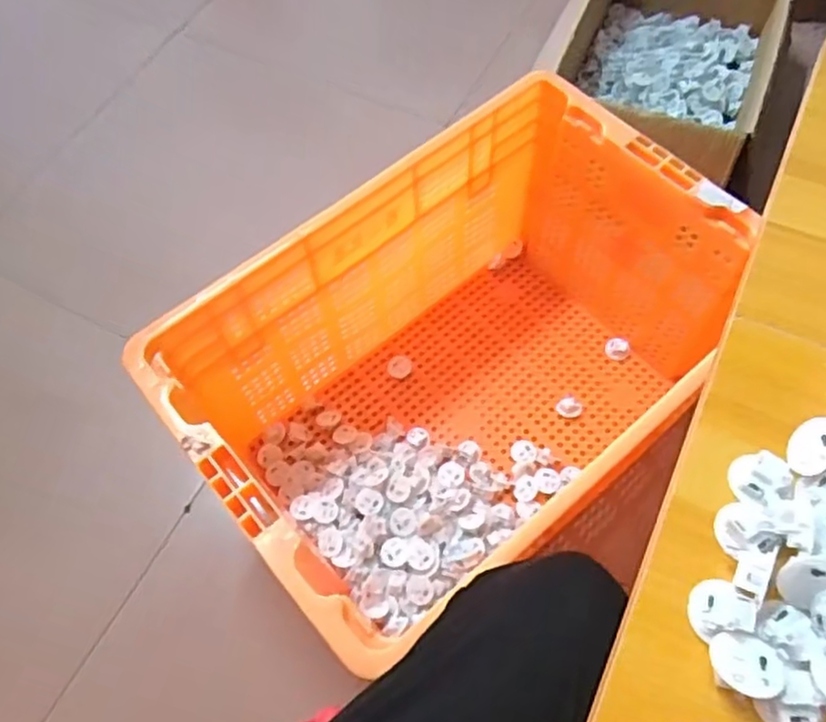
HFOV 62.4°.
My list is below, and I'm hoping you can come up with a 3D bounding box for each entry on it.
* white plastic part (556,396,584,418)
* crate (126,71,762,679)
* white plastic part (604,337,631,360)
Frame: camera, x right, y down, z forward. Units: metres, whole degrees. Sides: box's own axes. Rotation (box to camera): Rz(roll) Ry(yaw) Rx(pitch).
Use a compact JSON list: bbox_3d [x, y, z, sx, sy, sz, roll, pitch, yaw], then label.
[{"bbox_3d":[0.214,0.064,0.930,0.031,0.011,0.034,-1,63,2],"label":"white plastic part"},{"bbox_3d":[0.059,0.015,0.798,0.568,0.317,0.388,-37,67,-16],"label":"crate"},{"bbox_3d":[0.291,-0.019,0.972,0.034,0.035,0.014,27,28,18],"label":"white plastic part"}]

